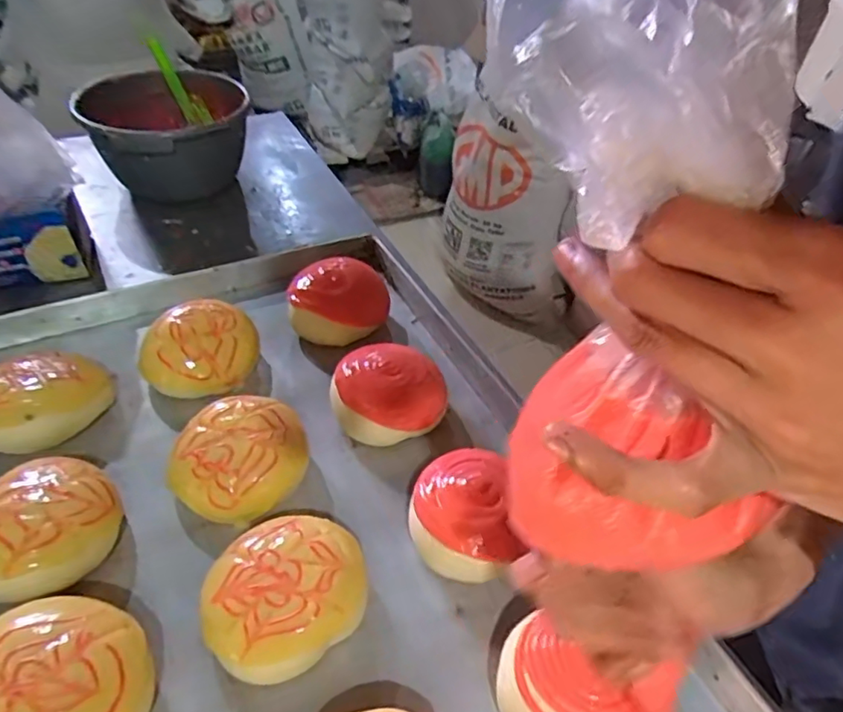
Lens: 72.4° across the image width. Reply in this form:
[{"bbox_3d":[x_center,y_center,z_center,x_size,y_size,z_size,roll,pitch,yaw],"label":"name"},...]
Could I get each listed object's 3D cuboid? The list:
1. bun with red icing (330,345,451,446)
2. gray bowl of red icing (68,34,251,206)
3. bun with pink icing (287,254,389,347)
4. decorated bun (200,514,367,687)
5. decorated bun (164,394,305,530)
[{"bbox_3d":[-0.026,0.032,0.481,0.095,0.047,0.086,-1,45,-7],"label":"bun with red icing"},{"bbox_3d":[-0.312,-0.267,0.725,0.176,0.126,0.187,-8,46,-14],"label":"gray bowl of red icing"},{"bbox_3d":[-0.082,-0.057,0.565,0.096,0.056,0.080,-8,46,-14],"label":"bun with pink icing"},{"bbox_3d":[-0.084,0.145,0.360,0.099,0.043,0.091,3,45,-3],"label":"decorated bun"},{"bbox_3d":[-0.137,0.074,0.435,0.098,0.045,0.095,0,45,-5],"label":"decorated bun"}]

